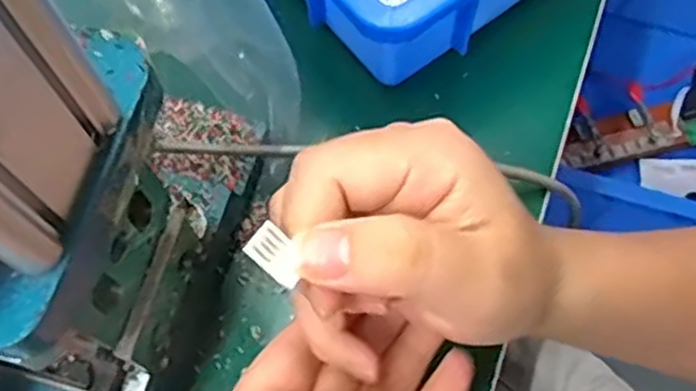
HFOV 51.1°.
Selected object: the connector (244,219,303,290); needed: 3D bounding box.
[{"bbox_3d":[-0.020,0.017,0.210,0.017,0.005,0.011,38,74,15],"label":"connector"}]

